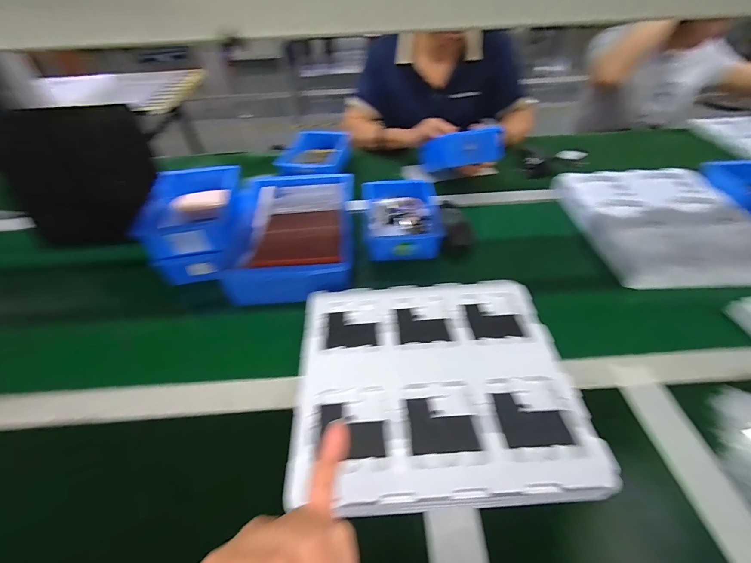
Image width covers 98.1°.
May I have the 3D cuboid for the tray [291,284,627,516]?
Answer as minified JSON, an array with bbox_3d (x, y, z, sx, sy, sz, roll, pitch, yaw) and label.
[{"bbox_3d":[0.070,0.111,0.406,0.324,0.014,0.281,-3,45,-2],"label":"tray"}]

